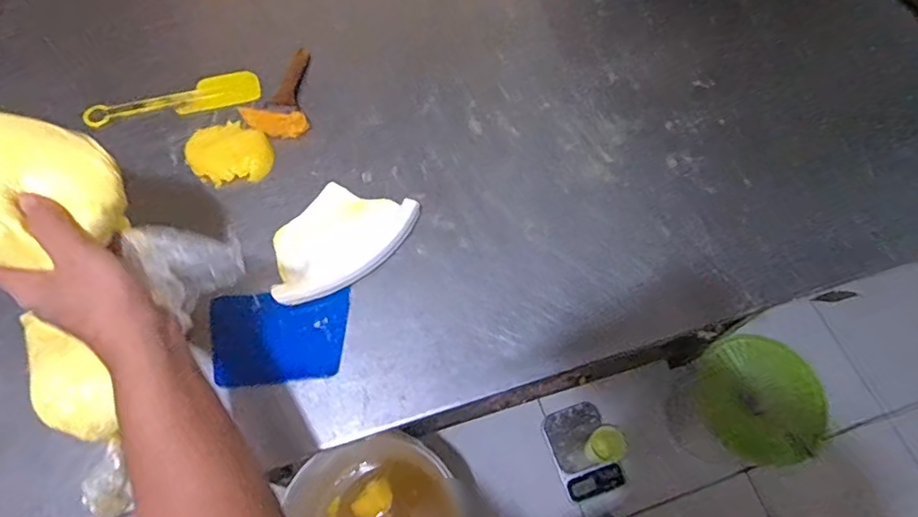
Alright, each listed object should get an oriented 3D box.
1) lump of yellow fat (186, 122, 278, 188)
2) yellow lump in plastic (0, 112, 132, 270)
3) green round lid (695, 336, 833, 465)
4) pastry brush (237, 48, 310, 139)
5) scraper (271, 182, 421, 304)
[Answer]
[{"bbox_3d":[-0.257,-0.118,0.609,0.096,0.025,0.076,38,69,16],"label":"lump of yellow fat"},{"bbox_3d":[-0.294,-0.038,0.370,0.118,0.065,0.113,2,52,-26],"label":"yellow lump in plastic"},{"bbox_3d":[0.671,0.315,1.227,0.246,0.050,0.275,0,96,28],"label":"green round lid"},{"bbox_3d":[-0.208,-0.199,0.657,0.068,0.029,0.142,-1,49,0],"label":"pastry brush"},{"bbox_3d":[-0.124,-0.018,0.563,0.095,0.022,0.158,38,69,16],"label":"scraper"}]

